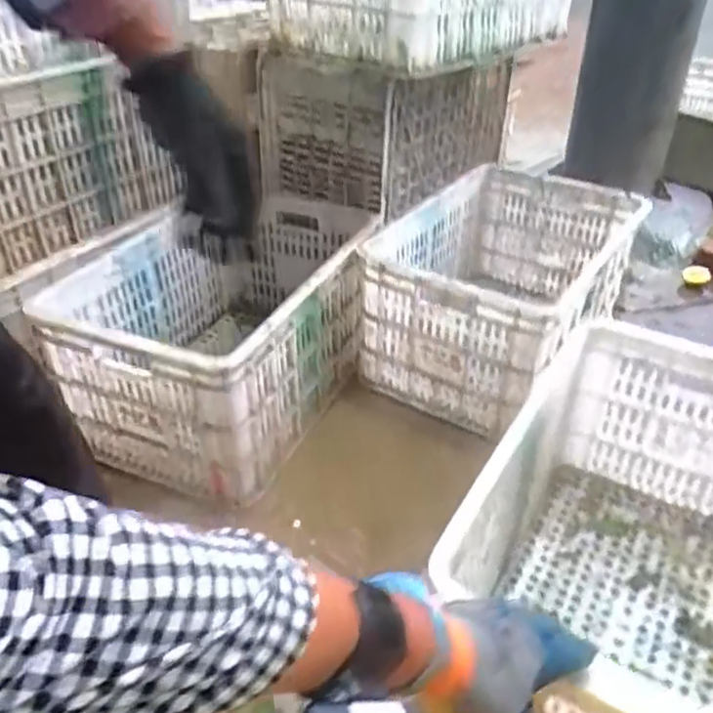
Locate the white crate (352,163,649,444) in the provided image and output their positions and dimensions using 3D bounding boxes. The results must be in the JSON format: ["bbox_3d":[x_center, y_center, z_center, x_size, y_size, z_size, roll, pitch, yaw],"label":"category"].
[{"bbox_3d":[0.271,-0.129,1.230,0.363,0.261,0.497,24,43,31],"label":"white crate"}]

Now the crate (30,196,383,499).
[{"bbox_3d":[-0.213,-0.053,1.152,0.371,0.308,0.516,12,38,19],"label":"crate"}]

